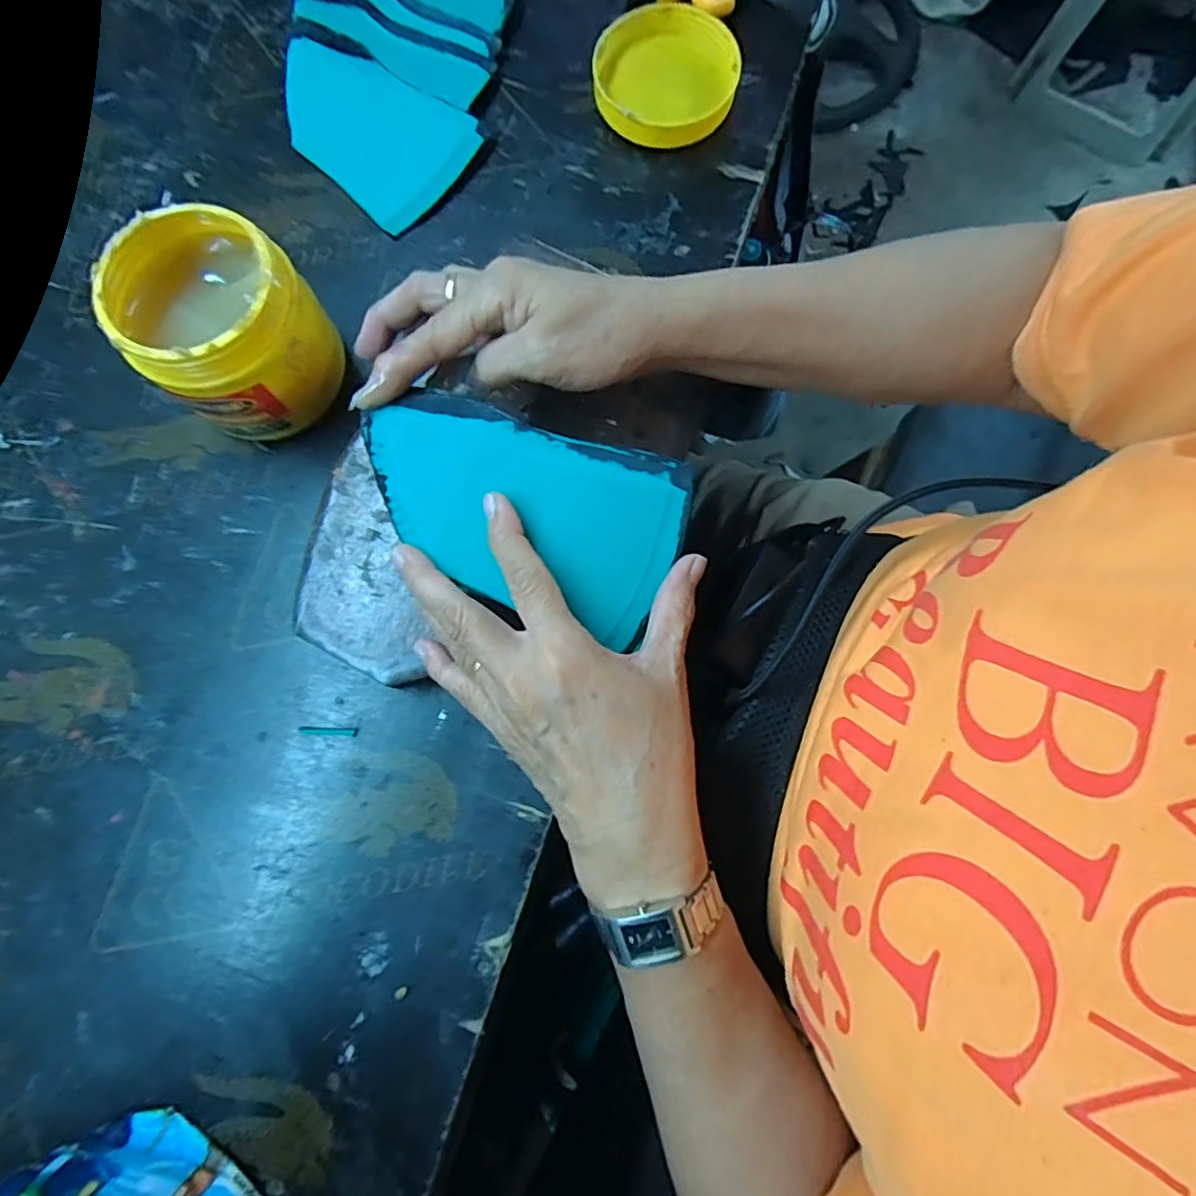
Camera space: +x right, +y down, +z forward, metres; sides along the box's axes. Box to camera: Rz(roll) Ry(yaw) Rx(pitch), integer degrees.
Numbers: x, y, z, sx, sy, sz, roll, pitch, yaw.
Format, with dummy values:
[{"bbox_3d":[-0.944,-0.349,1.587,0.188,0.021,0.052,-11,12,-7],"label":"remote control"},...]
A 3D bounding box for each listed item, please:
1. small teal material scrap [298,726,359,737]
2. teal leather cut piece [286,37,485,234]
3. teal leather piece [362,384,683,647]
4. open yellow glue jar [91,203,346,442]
[{"bbox_3d":[-0.148,0.073,0.333,0.032,0.004,0.004,4,78,2],"label":"small teal material scrap"},{"bbox_3d":[-0.159,-0.322,0.413,0.146,0.006,0.090,41,86,6],"label":"teal leather cut piece"},{"bbox_3d":[-0.039,-0.044,0.288,0.151,0.009,0.086,20,81,4],"label":"teal leather piece"},{"bbox_3d":[-0.199,-0.146,0.341,0.090,0.090,0.089,0,78,1],"label":"open yellow glue jar"}]

